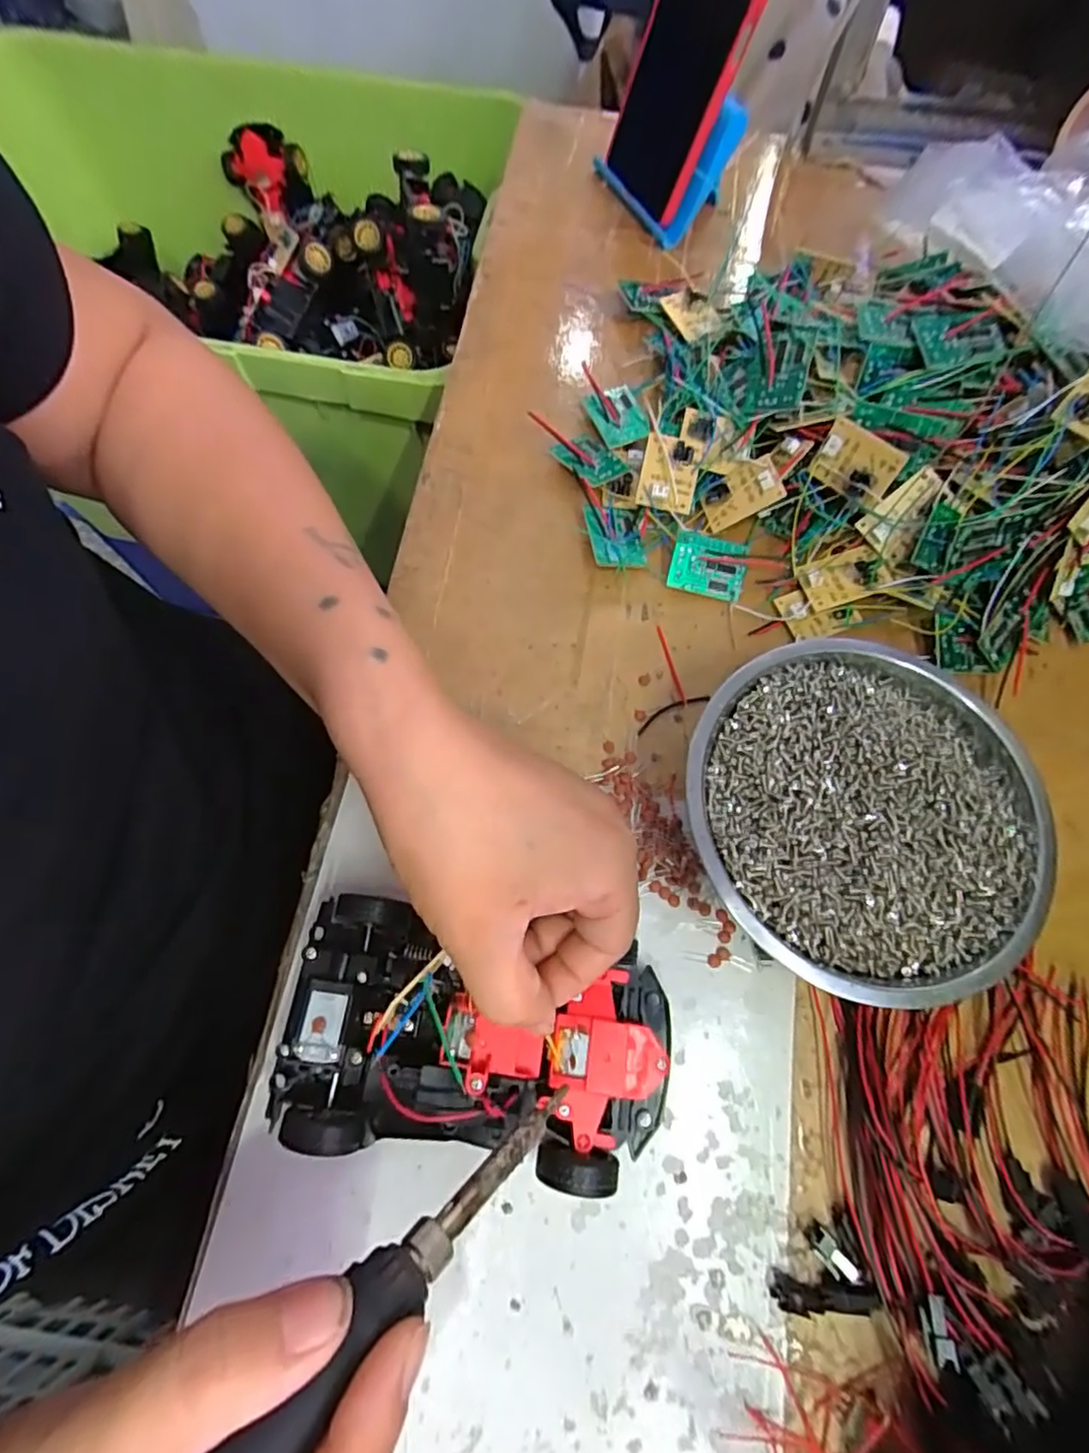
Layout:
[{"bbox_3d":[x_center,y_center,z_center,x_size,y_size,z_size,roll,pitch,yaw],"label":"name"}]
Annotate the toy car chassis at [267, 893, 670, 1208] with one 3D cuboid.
[{"bbox_3d":[-0.024,0.116,0.225,0.141,0.040,0.081,12,69,-1],"label":"toy car chassis"}]

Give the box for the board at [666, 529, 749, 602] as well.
[{"bbox_3d":[0.086,-0.084,0.322,0.040,0.004,0.030,11,95,-8],"label":"board"}]

